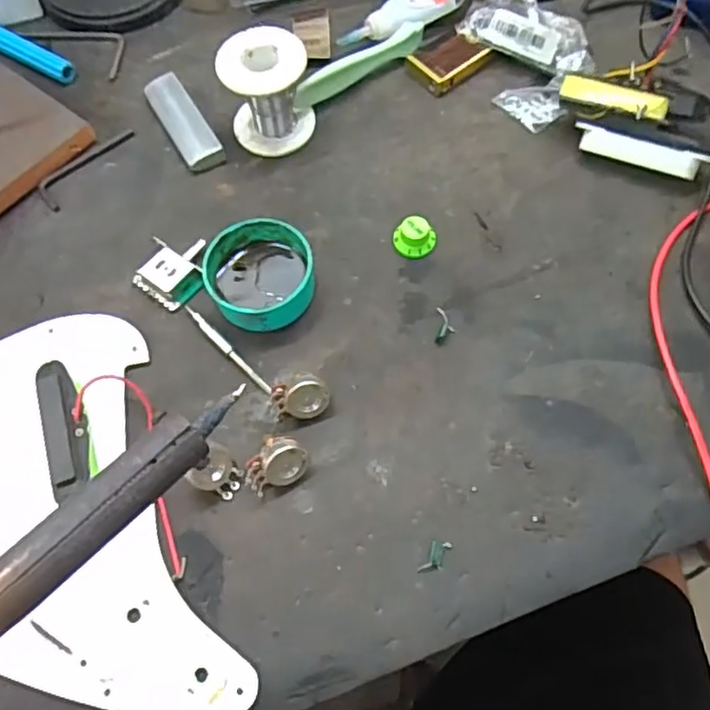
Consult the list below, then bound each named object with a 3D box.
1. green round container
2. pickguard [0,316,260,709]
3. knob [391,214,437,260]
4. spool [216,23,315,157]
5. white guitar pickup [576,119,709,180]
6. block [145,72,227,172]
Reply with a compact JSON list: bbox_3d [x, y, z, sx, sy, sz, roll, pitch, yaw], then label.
[{"bbox_3d":[-0.055,-0.047,0.371,0.058,0.027,0.063,-1,66,2],"label":"green round container"},{"bbox_3d":[-0.181,0.077,0.321,0.235,0.024,0.202,-7,66,-1],"label":"pickguard"},{"bbox_3d":[0.036,-0.070,0.384,0.026,0.014,0.022,9,67,6],"label":"knob"},{"bbox_3d":[-0.055,-0.167,0.406,0.051,0.058,0.049,-1,66,2],"label":"spool"},{"bbox_3d":[0.173,-0.124,0.393,0.077,0.024,0.011,22,69,11],"label":"white guitar pickup"},{"bbox_3d":[-0.115,-0.156,0.430,0.025,0.012,0.081,-29,68,-10],"label":"block"}]

